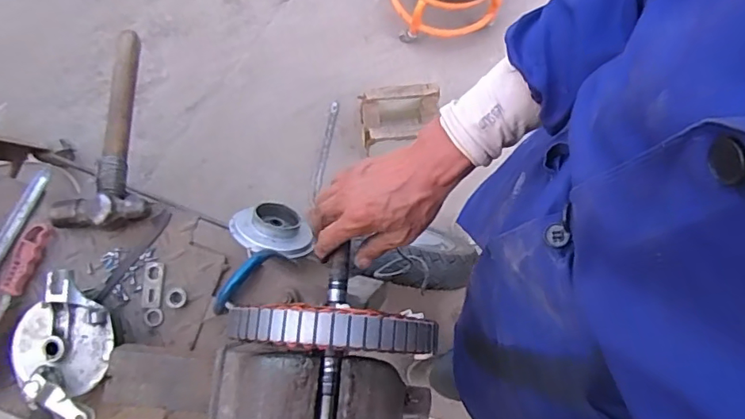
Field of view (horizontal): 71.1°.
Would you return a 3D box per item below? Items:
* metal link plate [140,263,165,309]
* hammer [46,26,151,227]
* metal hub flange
[{"bbox_3d":[-0.295,0.101,0.699,0.029,0.006,0.060,2,76,2],"label":"metal link plate"},{"bbox_3d":[-0.388,-0.117,0.731,0.121,0.054,0.300,-12,76,-1],"label":"hammer"},{"bbox_3d":[-0.258,0.057,1.359,0.222,0.070,0.180,14,36,-1],"label":"metal hub flange"}]

